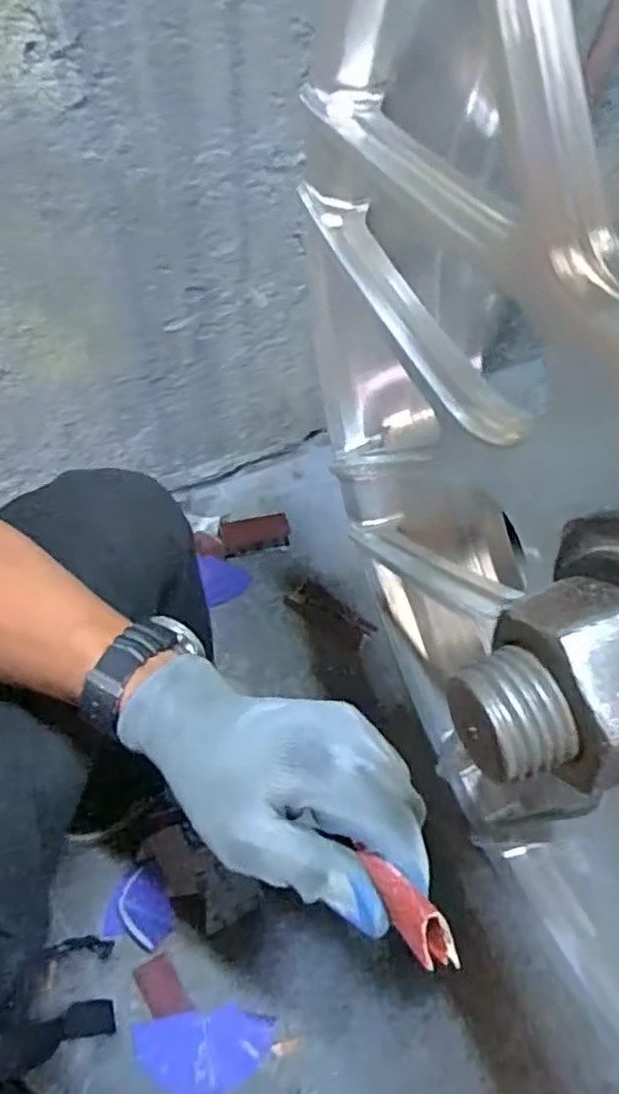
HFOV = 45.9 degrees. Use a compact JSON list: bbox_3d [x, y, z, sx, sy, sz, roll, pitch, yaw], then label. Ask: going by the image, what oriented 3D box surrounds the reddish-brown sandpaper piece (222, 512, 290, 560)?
[{"bbox_3d":[-0.073,-0.015,0.977,0.090,0.031,0.044,-15,65,-10],"label":"reddish-brown sandpaper piece"}]

